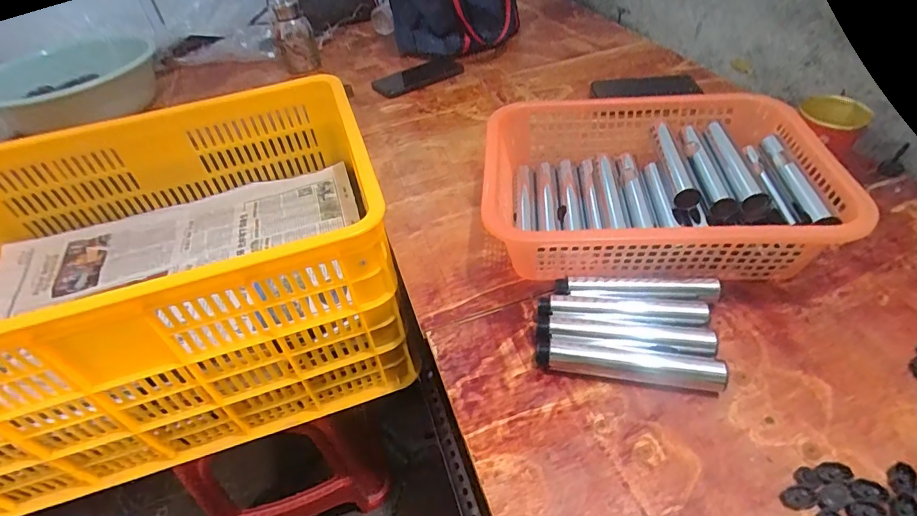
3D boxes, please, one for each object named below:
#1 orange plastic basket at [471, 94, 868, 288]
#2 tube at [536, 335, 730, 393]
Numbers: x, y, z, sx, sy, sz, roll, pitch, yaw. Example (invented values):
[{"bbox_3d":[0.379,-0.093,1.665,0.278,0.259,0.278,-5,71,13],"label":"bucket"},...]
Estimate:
[{"bbox_3d":[0.207,-0.081,0.519,0.343,0.101,0.234,-2,44,6],"label":"orange plastic basket"},{"bbox_3d":[0.146,0.090,0.414,0.151,0.023,0.030,4,45,12],"label":"tube"}]

